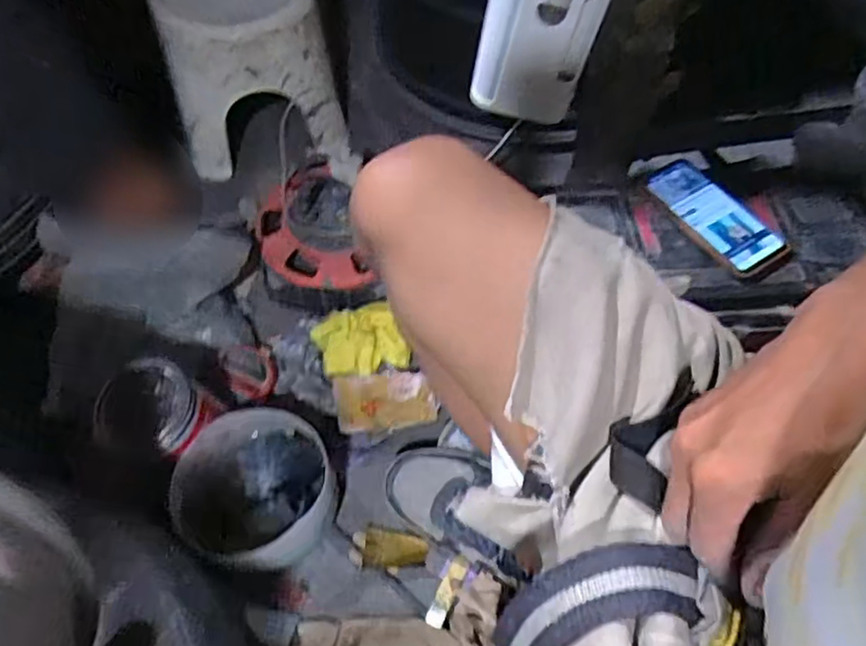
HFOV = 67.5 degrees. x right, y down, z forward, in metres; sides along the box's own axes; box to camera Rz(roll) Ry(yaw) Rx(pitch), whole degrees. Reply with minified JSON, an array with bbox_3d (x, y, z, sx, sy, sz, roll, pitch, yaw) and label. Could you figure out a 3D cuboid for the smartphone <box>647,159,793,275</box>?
[{"bbox_3d":[0.311,-0.119,0.719,0.070,0.009,0.161,-39,71,-11],"label":"smartphone"}]

